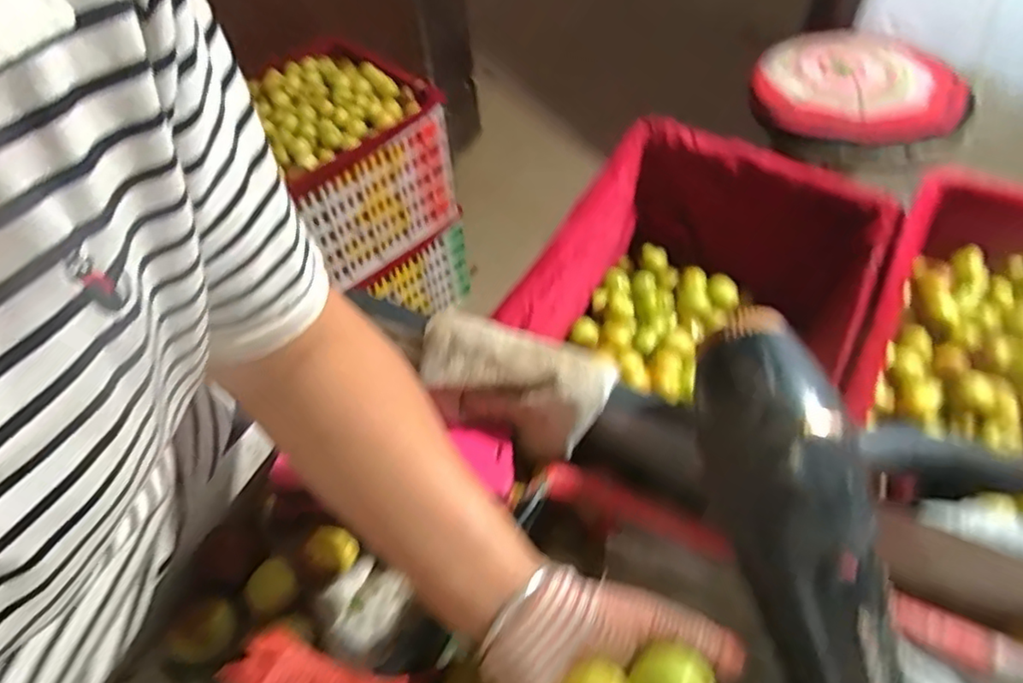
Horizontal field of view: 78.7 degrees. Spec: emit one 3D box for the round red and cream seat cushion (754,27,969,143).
[{"bbox_3d":[0.563,-0.408,1.019,0.323,0.050,0.282,20,56,18],"label":"round red and cream seat cushion"}]

